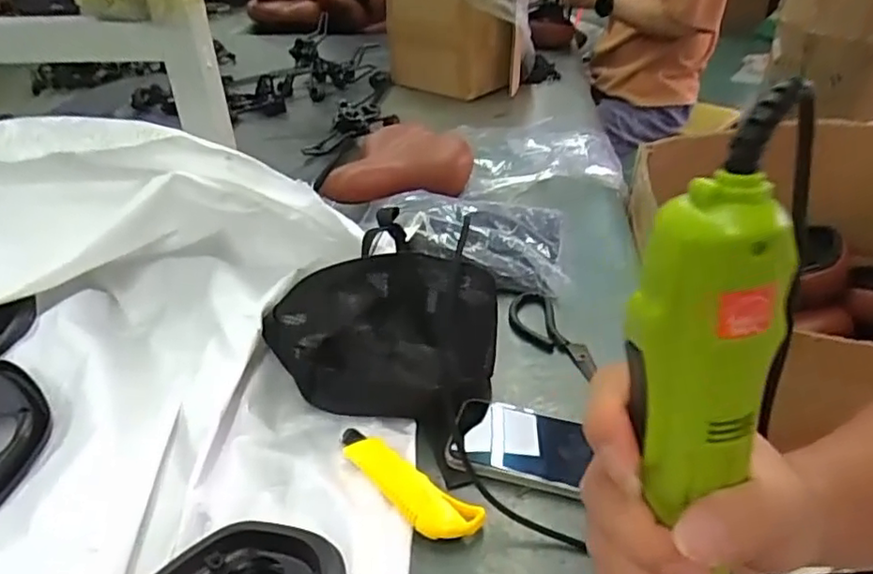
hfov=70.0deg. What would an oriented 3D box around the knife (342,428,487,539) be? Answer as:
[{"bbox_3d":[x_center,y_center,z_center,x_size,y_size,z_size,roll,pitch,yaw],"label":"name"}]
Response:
[{"bbox_3d":[-0.031,0.159,0.513,0.149,0.014,0.043,25,43,34],"label":"knife"}]

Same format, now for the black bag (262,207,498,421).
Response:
[{"bbox_3d":[-0.055,0.040,0.596,0.216,0.110,0.133,4,35,10],"label":"black bag"}]

